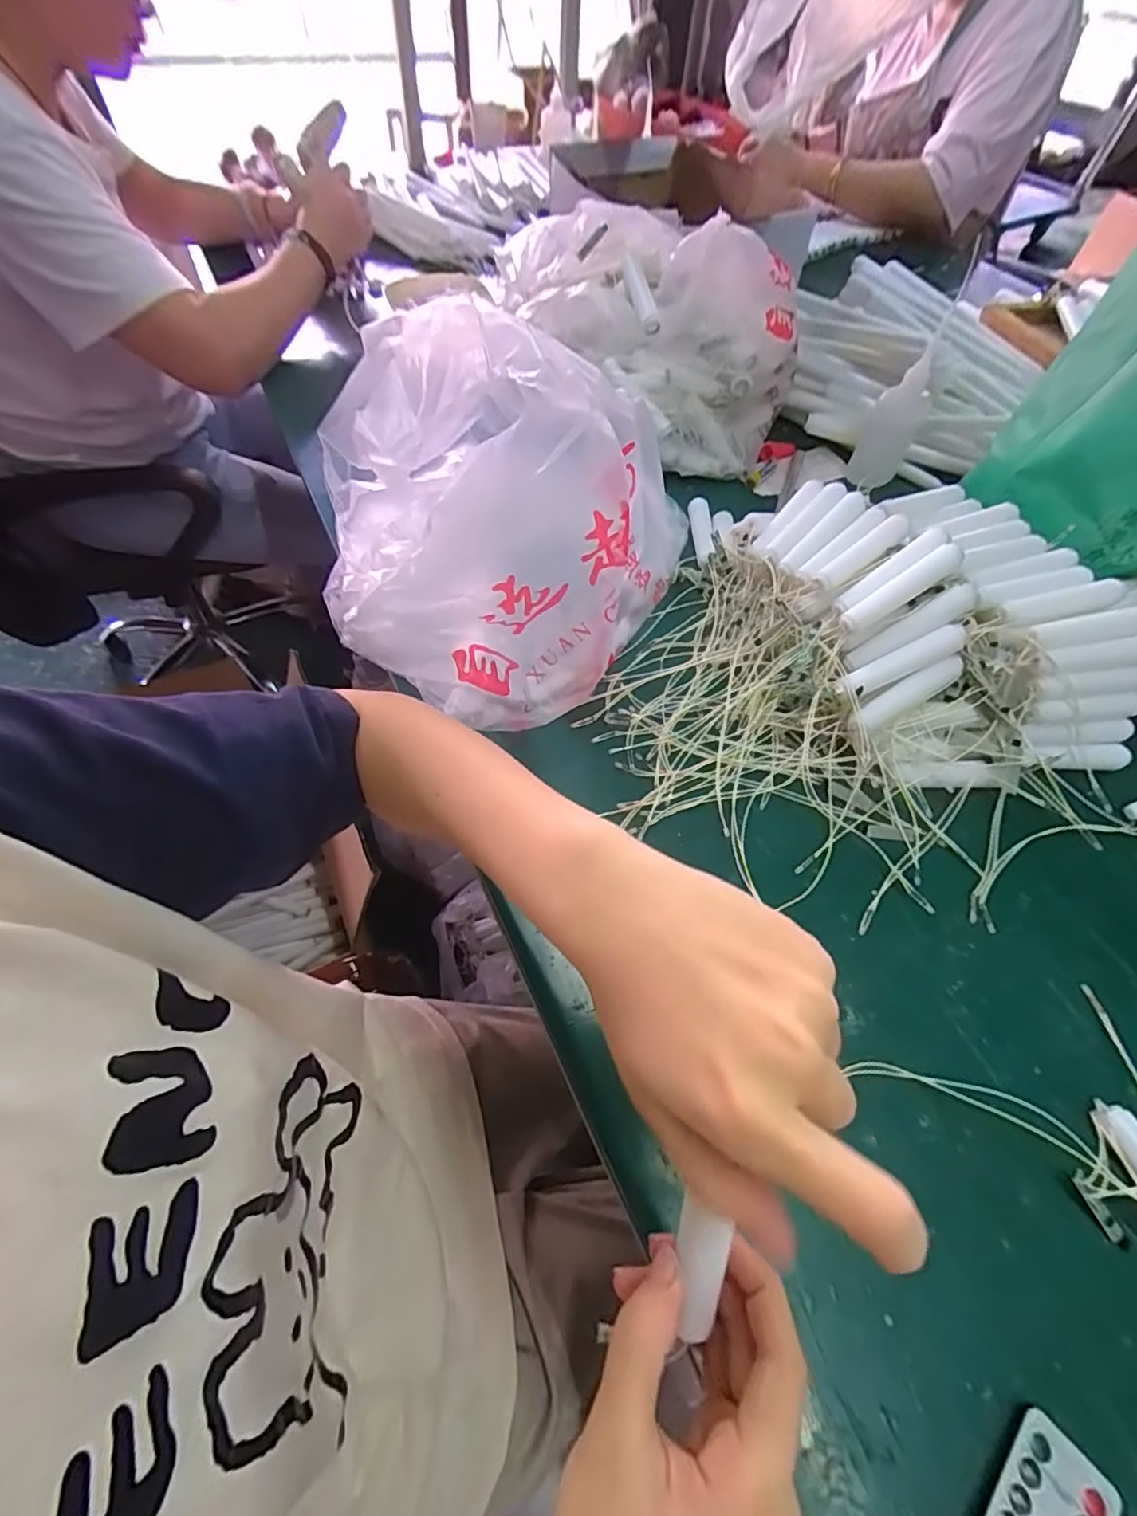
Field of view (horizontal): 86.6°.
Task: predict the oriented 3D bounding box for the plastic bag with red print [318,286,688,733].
[{"bbox_3d":[-0.065,-0.165,0.399,0.198,0.208,0.232,-21,60,-17],"label":"plastic bag with red print"}]

